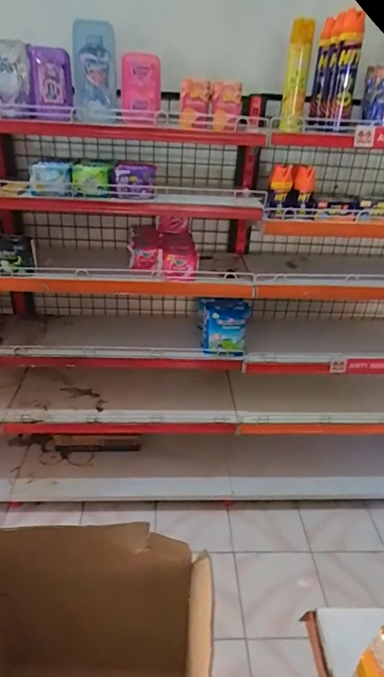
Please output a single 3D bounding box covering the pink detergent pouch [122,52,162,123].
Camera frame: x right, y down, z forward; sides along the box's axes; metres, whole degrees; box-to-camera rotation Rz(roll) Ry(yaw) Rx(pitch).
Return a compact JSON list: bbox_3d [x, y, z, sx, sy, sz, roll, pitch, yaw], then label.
[{"bbox_3d":[-0.138,-0.691,1.212,0.107,0.159,0.079,-1,31,-8],"label":"pink detergent pouch"}]

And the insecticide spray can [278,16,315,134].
[{"bbox_3d":[0.296,-0.731,1.231,0.063,0.269,0.062,12,31,14],"label":"insecticide spray can"}]

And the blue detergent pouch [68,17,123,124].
[{"bbox_3d":[-0.270,-0.741,1.225,0.126,0.237,0.091,-2,31,-10],"label":"blue detergent pouch"}]

